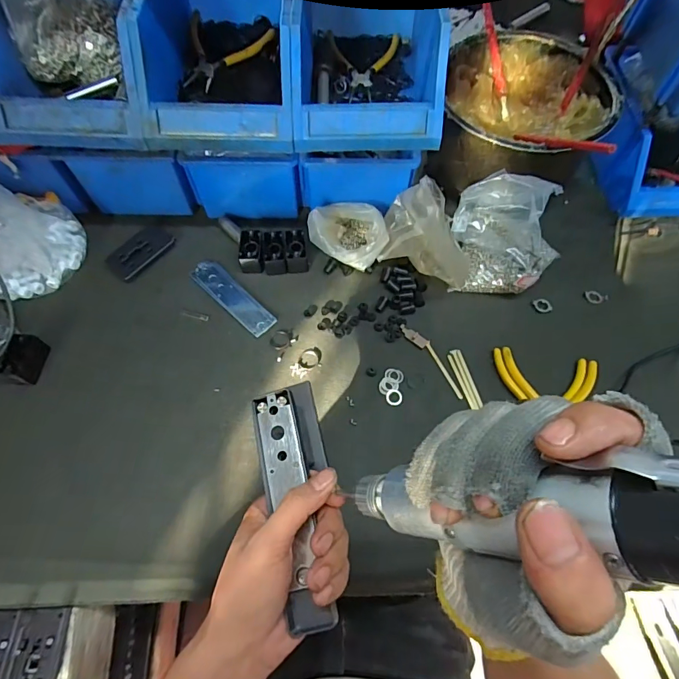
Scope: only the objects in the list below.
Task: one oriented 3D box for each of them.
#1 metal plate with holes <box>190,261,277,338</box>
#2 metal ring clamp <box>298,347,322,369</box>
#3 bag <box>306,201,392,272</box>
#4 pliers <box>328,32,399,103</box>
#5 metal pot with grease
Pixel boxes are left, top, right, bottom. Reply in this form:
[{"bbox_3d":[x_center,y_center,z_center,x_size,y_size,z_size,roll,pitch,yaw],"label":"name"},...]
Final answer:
[{"bbox_3d":[-0.141,-0.057,0.560,0.138,0.004,0.038,42,72,18],"label":"metal plate with holes"},{"bbox_3d":[-0.036,0.023,0.523,0.029,0.004,0.028,-6,65,-2],"label":"metal ring clamp"},{"bbox_3d":[0.012,-0.146,0.578,0.106,0.044,0.092,12,66,6],"label":"bag"},{"bbox_3d":[0.032,-0.345,0.528,0.089,0.011,0.122,0,65,0],"label":"pliers"},{"bbox_3d":[0.250,-0.300,0.597,0.216,0.115,0.257,11,66,6],"label":"metal pot with grease"}]

